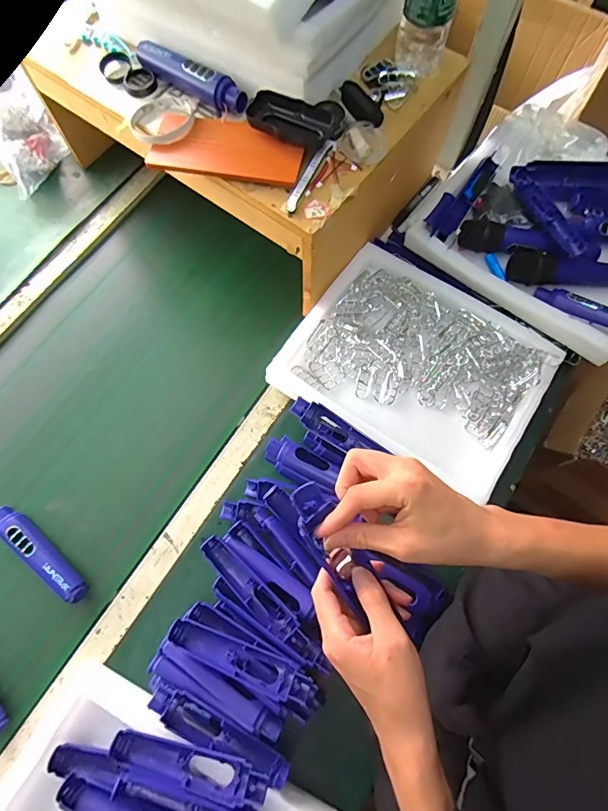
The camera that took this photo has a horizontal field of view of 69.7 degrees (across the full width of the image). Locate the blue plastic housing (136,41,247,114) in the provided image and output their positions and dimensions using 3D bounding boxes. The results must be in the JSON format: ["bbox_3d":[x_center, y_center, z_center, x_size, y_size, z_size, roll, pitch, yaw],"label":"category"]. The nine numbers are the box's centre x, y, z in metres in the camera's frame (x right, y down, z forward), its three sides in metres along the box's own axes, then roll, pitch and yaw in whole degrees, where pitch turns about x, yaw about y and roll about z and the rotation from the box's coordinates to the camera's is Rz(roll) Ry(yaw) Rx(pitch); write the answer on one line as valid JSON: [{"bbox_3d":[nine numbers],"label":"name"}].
[{"bbox_3d":[-0.149,-0.438,0.576,0.173,0.030,0.027,35,74,11],"label":"blue plastic housing"}]

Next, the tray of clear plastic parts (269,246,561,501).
[{"bbox_3d":[0.168,-0.064,0.650,0.349,0.037,0.281,33,74,10],"label":"tray of clear plastic parts"}]

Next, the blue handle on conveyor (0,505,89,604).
[{"bbox_3d":[-0.356,0.197,0.588,0.171,0.037,0.032,38,75,12],"label":"blue handle on conveyor"}]

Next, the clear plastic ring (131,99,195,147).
[{"bbox_3d":[-0.185,-0.374,0.571,0.080,0.012,0.079,0,71,0],"label":"clear plastic ring"}]

